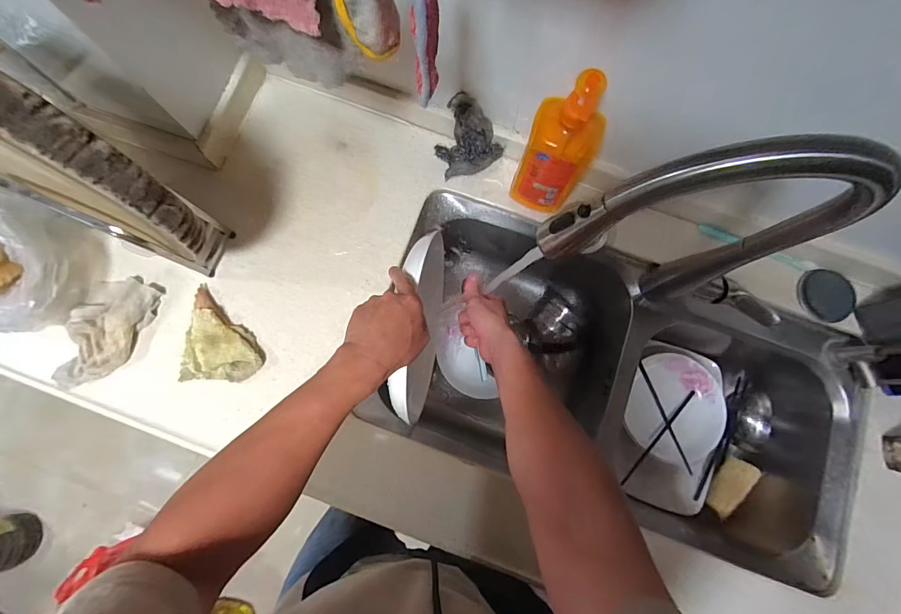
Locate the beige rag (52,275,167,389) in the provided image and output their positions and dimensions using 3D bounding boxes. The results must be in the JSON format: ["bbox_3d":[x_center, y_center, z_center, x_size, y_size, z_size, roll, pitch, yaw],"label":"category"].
[{"bbox_3d":[-0.513,0.038,0.588,0.102,0.032,0.175,15,80,2],"label":"beige rag"}]

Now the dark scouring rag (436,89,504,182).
[{"bbox_3d":[0.028,-0.267,0.620,0.098,0.094,0.075,-12,80,-3],"label":"dark scouring rag"}]

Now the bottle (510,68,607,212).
[{"bbox_3d":[0.145,-0.204,0.532,0.090,0.229,0.049,21,80,3],"label":"bottle"}]

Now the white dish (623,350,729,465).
[{"bbox_3d":[0.415,0.185,0.739,0.166,0.061,0.189,12,80,2],"label":"white dish"}]

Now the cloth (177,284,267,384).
[{"bbox_3d":[-0.336,0.046,0.589,0.115,0.027,0.133,9,80,1],"label":"cloth"}]

